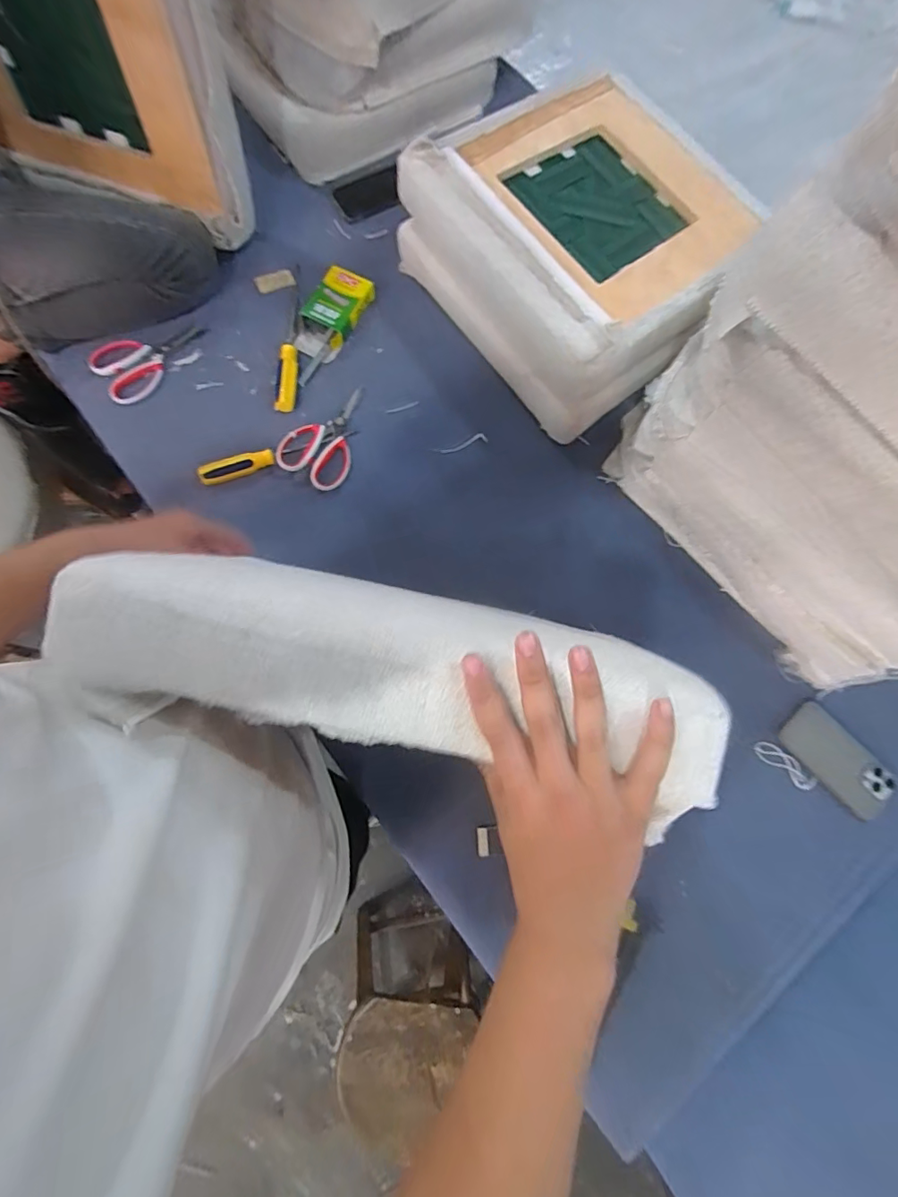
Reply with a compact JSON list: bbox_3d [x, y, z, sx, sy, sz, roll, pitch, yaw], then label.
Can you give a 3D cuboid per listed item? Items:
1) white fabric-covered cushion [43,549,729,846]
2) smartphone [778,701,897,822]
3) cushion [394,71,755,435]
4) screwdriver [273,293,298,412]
[{"bbox_3d":[-0.043,0.052,0.332,0.422,0.056,0.109,9,76,2],"label":"white fabric-covered cushion"},{"bbox_3d":[0.551,0.230,0.709,0.084,0.009,0.163,-42,81,-10],"label":"smartphone"},{"bbox_3d":[0.208,-0.558,0.798,0.410,0.165,0.456,-36,80,-9],"label":"cushion"},{"bbox_3d":[-0.268,-0.418,0.831,0.037,0.031,0.232,-1,76,-2],"label":"screwdriver"}]

